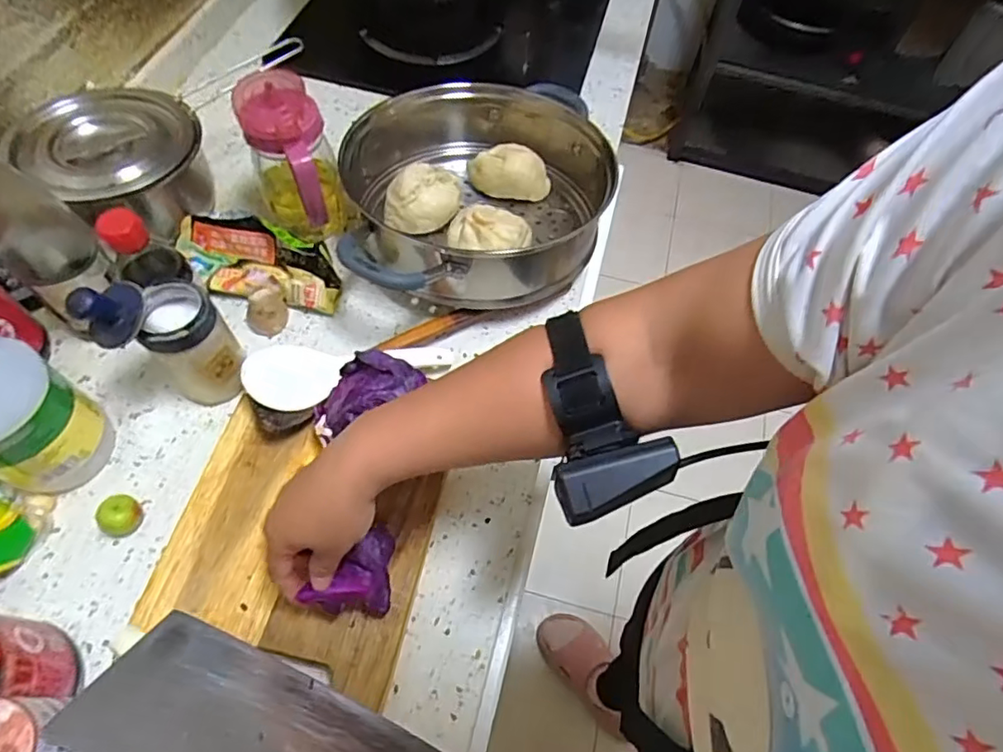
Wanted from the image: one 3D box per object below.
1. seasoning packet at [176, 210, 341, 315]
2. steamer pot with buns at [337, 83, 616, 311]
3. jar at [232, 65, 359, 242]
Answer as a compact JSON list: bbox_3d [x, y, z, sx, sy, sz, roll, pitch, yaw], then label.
[{"bbox_3d":[-0.261,-0.125,0.606,0.178,0.043,0.082,9,60,1],"label":"seasoning packet"},{"bbox_3d":[-0.021,-0.208,0.639,0.287,0.107,0.317,-6,61,-8],"label":"steamer pot with buns"},{"bbox_3d":[-0.215,-0.218,0.596,0.082,0.149,0.129,-25,65,-17],"label":"jar"}]

